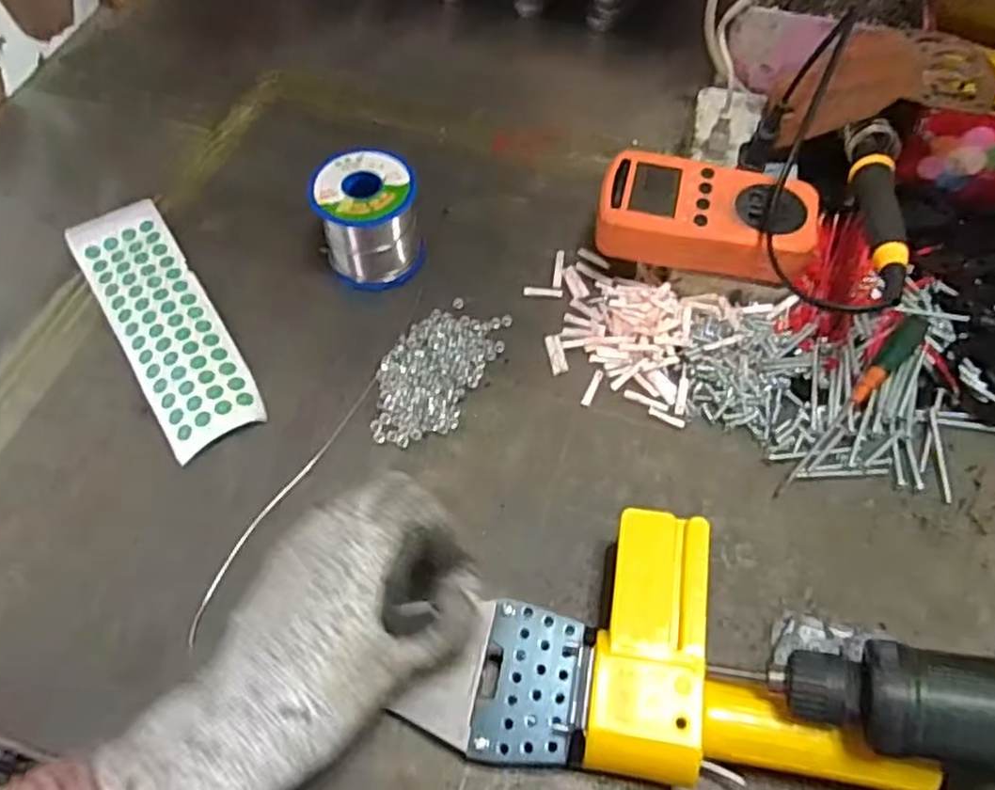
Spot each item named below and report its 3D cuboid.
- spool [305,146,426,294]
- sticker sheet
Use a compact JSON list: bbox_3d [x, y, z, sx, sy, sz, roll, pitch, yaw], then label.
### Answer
[{"bbox_3d":[-0.085,-0.117,0.464,0.066,0.064,0.062,-13,60,-7],"label":"spool"},{"bbox_3d":[-0.218,-0.052,0.455,0.059,0.011,0.210,-31,64,-17],"label":"sticker sheet"}]

